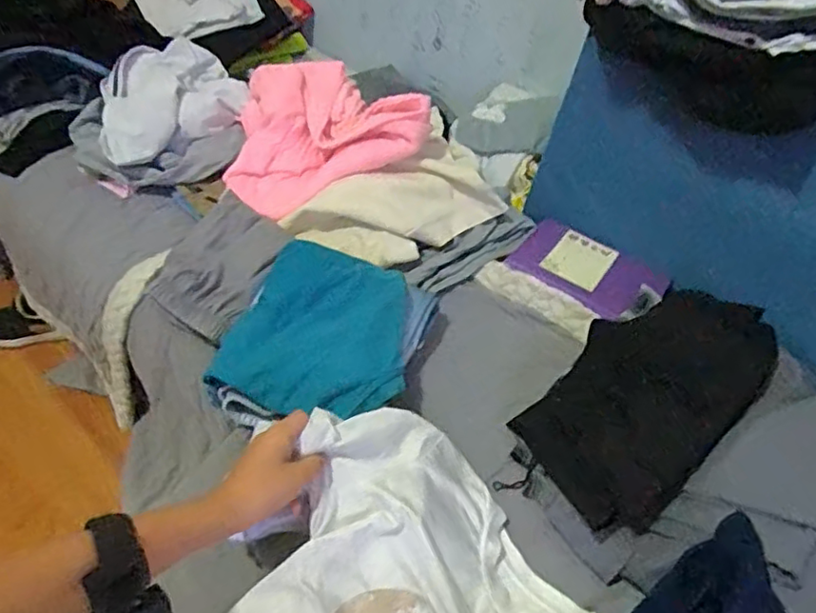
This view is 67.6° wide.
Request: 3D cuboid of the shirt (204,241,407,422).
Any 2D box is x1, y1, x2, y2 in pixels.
[{"bbox_3d":[-0.086,0.019,0.636,0.188,0.040,0.200,17,47,11],"label":"shirt"}]

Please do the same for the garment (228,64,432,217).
[{"bbox_3d":[-0.124,-0.243,0.873,0.273,0.144,0.207,-5,47,-10],"label":"garment"}]

